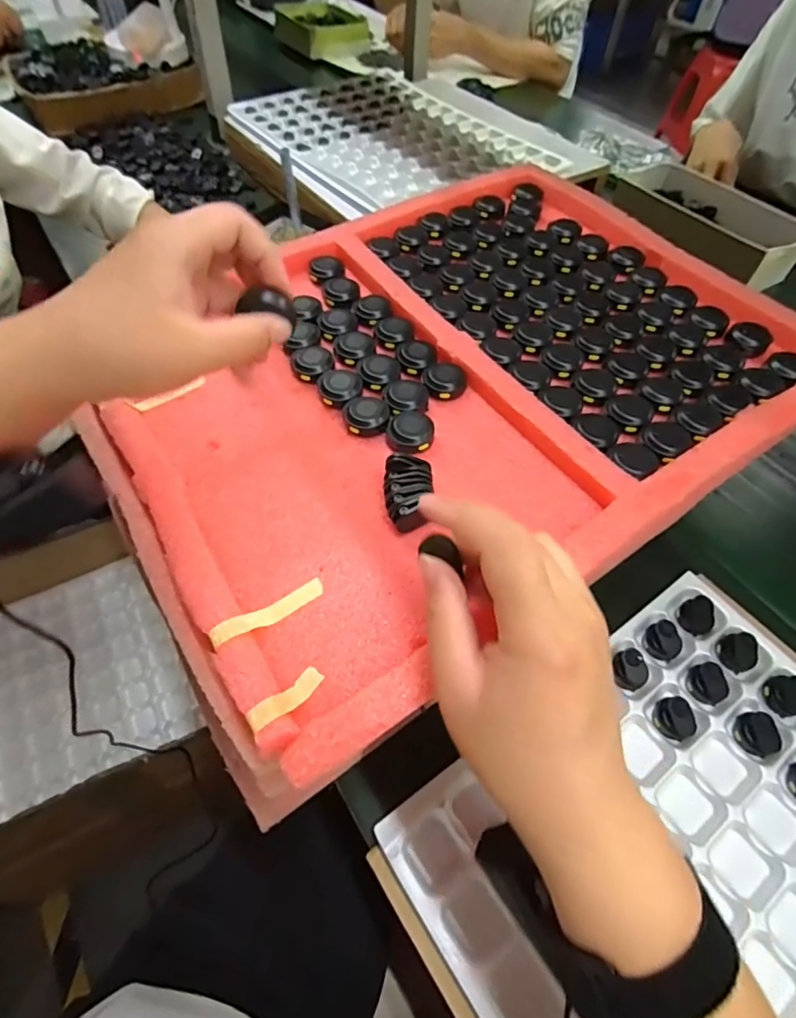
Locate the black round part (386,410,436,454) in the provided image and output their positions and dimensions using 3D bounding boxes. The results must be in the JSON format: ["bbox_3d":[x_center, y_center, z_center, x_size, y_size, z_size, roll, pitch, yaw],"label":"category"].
[{"bbox_3d":[0.008,-0.050,0.331,0.030,0.010,0.029,2,54,-2],"label":"black round part"}]

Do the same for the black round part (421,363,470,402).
[{"bbox_3d":[0.033,-0.091,0.358,0.031,0.010,0.033,2,54,-2],"label":"black round part"}]

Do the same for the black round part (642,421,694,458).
[{"bbox_3d":[0.170,-0.046,0.322,0.028,0.004,0.031,26,57,14],"label":"black round part"}]

